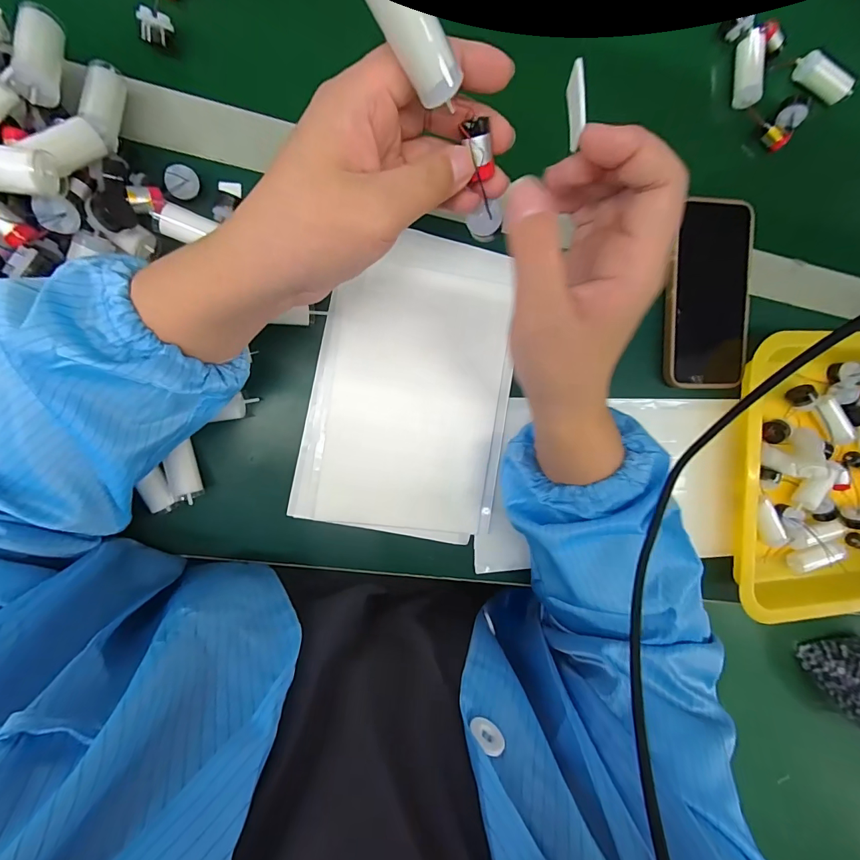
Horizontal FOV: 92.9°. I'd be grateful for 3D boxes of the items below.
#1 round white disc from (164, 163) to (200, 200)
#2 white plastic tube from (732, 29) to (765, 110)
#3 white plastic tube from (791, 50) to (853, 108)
[{"bbox_3d":[-0.171,-0.171,0.282,0.021,0.006,0.020,-1,95,-10],"label":"round white disc"},{"bbox_3d":[0.281,-0.317,0.362,0.019,0.026,0.057,-1,95,-10],"label":"white plastic tube"},{"bbox_3d":[0.359,-0.322,0.373,0.053,0.018,0.016,37,87,-11],"label":"white plastic tube"}]

